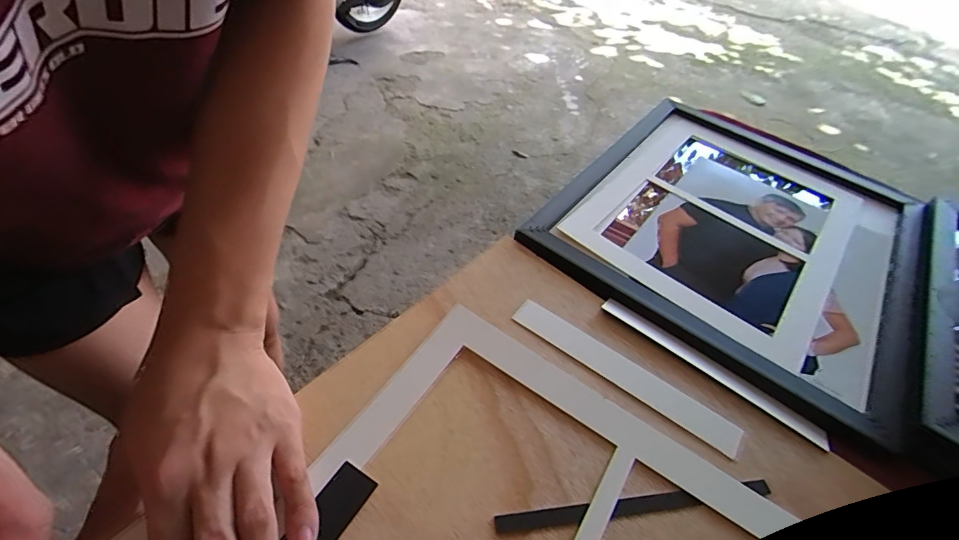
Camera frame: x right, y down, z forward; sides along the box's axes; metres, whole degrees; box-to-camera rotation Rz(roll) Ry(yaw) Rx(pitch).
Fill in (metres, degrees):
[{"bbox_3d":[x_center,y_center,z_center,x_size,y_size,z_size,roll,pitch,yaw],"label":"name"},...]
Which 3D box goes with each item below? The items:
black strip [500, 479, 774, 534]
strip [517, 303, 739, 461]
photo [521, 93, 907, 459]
[{"bbox_3d":[0.095,0.142,0.277,0.173,0.006,0.010,-3,48,-10],"label":"black strip"},{"bbox_3d":[0.103,0.073,0.334,0.173,0.004,0.028,32,52,21],"label":"strip"},{"bbox_3d":[0.259,-0.050,0.468,0.309,0.034,0.362,30,51,20],"label":"photo"}]

